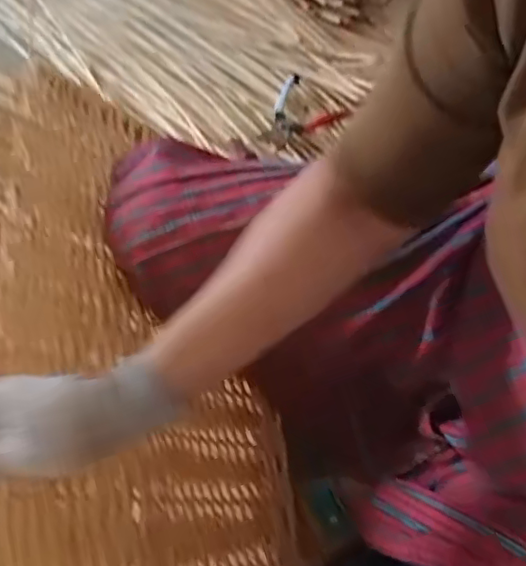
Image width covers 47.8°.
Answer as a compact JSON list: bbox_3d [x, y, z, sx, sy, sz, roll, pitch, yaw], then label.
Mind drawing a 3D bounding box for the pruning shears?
[{"bbox_3d":[0.051,-0.308,1.081,0.161,0.021,0.143,-40,66,-19],"label":"pruning shears"}]

